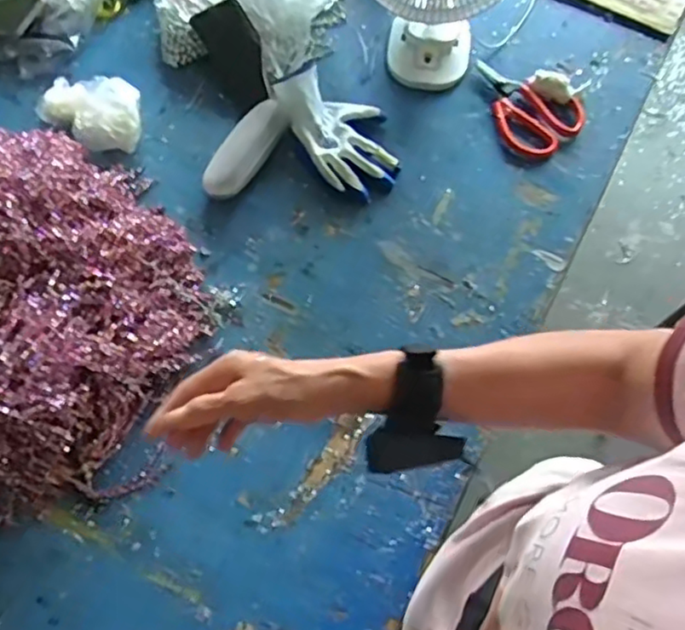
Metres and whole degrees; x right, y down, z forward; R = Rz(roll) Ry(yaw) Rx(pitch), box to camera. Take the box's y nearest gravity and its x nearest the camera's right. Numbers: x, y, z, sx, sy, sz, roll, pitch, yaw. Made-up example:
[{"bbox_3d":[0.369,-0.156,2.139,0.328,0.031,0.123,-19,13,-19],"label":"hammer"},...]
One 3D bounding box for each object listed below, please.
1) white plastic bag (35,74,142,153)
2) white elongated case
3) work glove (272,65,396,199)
[{"bbox_3d":[-0.343,-0.281,0.891,0.154,0.054,0.106,21,72,7],"label":"white plastic bag"},{"bbox_3d":[-0.130,-0.221,0.874,0.061,0.037,0.155,27,72,9],"label":"white elongated case"},{"bbox_3d":[0.002,-0.252,0.875,0.117,0.060,0.188,-29,73,-10],"label":"work glove"}]

